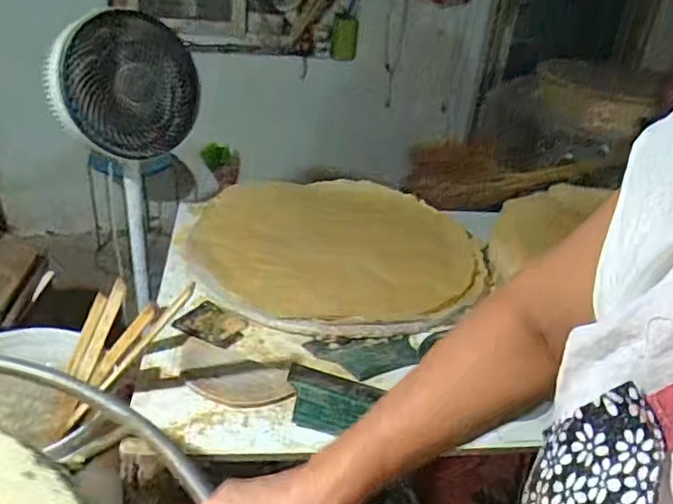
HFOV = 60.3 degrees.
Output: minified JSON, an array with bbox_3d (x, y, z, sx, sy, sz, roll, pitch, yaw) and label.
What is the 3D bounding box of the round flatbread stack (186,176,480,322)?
[{"bbox_3d":[0.016,-0.013,1.283,0.600,0.090,0.558,5,29,-3],"label":"round flatbread stack"}]

